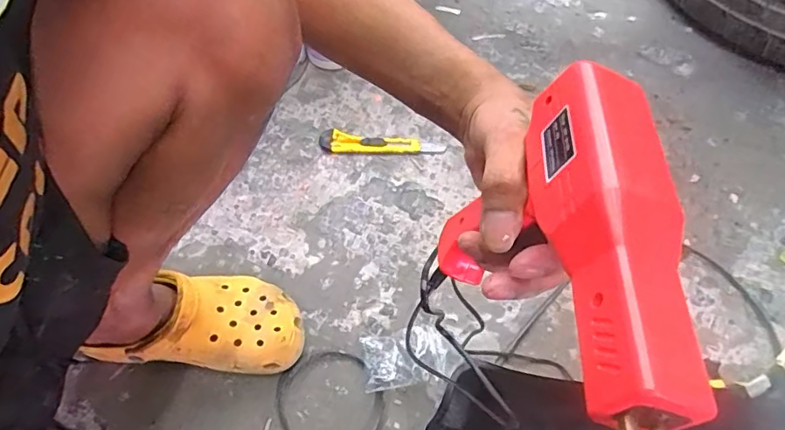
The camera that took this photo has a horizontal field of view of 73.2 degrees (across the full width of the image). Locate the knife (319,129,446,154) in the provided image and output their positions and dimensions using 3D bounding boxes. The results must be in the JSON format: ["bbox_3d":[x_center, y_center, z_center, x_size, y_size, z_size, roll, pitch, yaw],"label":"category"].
[{"bbox_3d":[-0.015,-0.101,0.763,0.177,0.015,0.034,4,57,4],"label":"knife"}]

